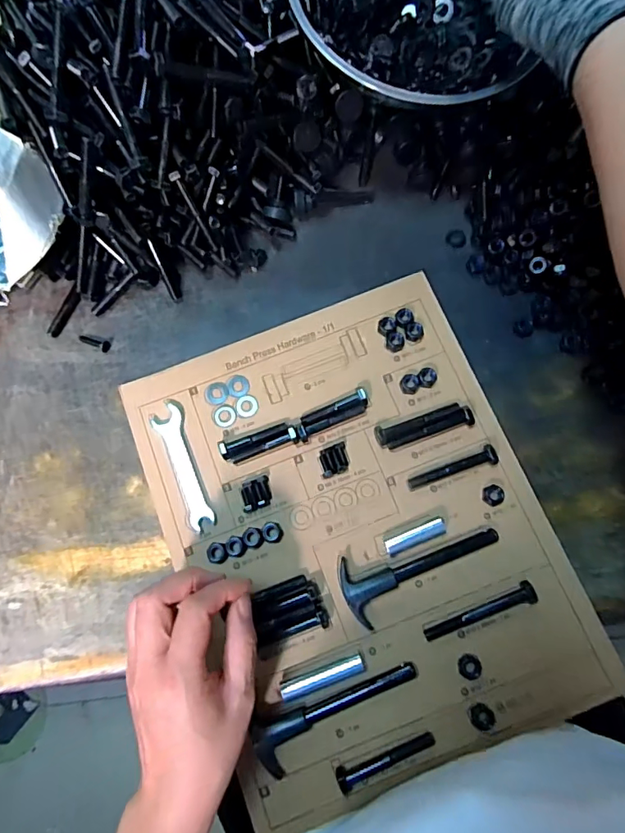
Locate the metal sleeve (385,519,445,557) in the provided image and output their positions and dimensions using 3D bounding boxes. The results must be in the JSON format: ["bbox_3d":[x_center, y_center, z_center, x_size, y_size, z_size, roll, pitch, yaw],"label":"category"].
[{"bbox_3d":[0.084,0.098,0.401,0.049,0.013,0.013,-24,77,-2],"label":"metal sleeve"}]

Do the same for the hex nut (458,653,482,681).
[{"bbox_3d":[0.122,0.193,0.379,0.018,0.005,0.018,42,83,11],"label":"hex nut"}]

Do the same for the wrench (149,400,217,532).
[{"bbox_3d":[-0.113,0.042,0.431,0.028,0.006,0.116,-22,77,-1],"label":"wrench"}]

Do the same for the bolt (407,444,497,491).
[{"bbox_3d":[0.117,0.044,0.407,0.073,0.016,0.015,-22,77,-1],"label":"bolt"}]

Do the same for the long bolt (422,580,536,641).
[{"bbox_3d":[0.130,0.152,0.381,0.090,0.018,0.015,-22,77,-1],"label":"long bolt"}]

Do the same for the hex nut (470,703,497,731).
[{"bbox_3d":[0.128,0.226,0.370,0.017,0.004,0.018,-28,77,-3],"label":"hex nut"}]

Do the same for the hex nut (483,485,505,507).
[{"bbox_3d":[0.150,0.065,0.406,0.016,0.004,0.017,-8,77,2],"label":"hex nut"}]

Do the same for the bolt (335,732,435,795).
[{"bbox_3d":[0.055,0.256,0.363,0.076,0.011,0.014,-19,77,-1],"label":"bolt"}]

